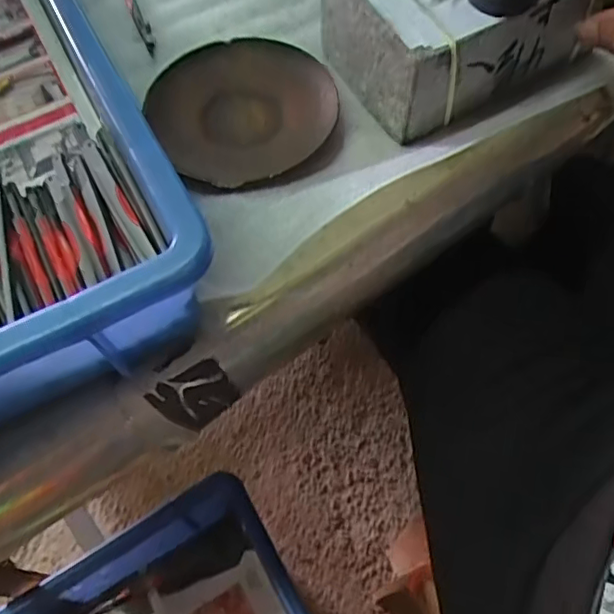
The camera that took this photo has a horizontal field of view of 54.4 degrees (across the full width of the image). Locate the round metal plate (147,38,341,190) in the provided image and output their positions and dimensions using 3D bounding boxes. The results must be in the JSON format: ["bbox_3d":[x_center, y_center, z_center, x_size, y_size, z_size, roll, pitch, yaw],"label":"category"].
[{"bbox_3d":[-0.038,-0.117,0.355,0.102,0.023,0.111,-2,61,4],"label":"round metal plate"}]

